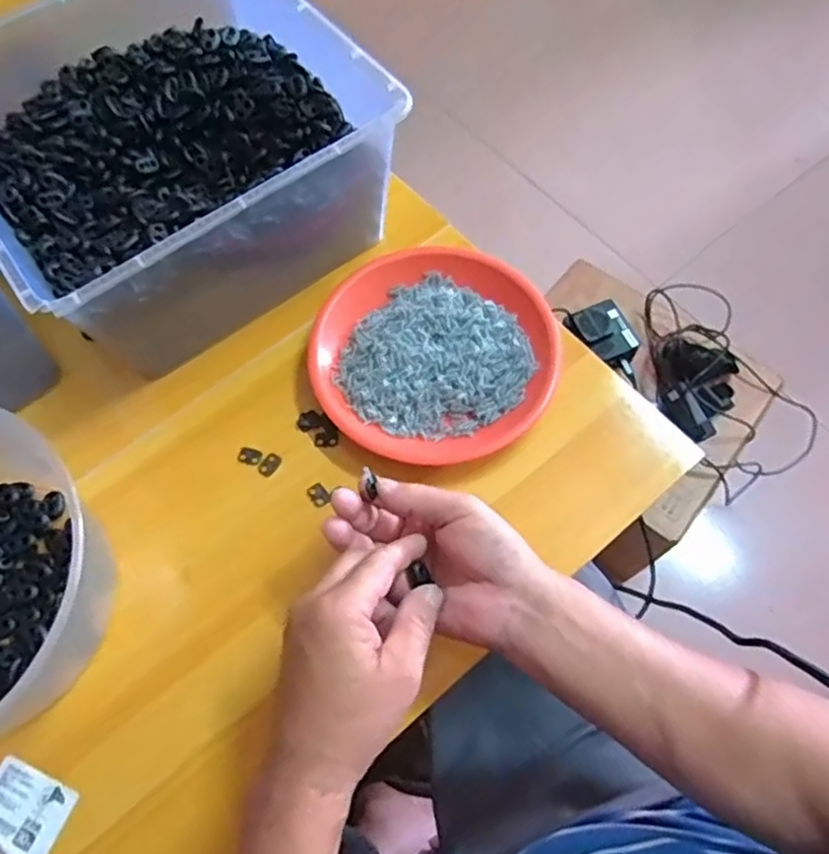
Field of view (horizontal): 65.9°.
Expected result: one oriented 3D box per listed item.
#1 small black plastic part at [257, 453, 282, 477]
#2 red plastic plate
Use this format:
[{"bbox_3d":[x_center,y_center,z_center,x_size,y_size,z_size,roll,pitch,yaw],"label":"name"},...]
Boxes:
[{"bbox_3d":[-0.113,0.029,0.498,0.013,0.004,0.020,32,70,15],"label":"small black plastic part"},{"bbox_3d":[0.016,-0.059,0.511,0.191,0.024,0.179,-1,65,2],"label":"red plastic plate"}]

